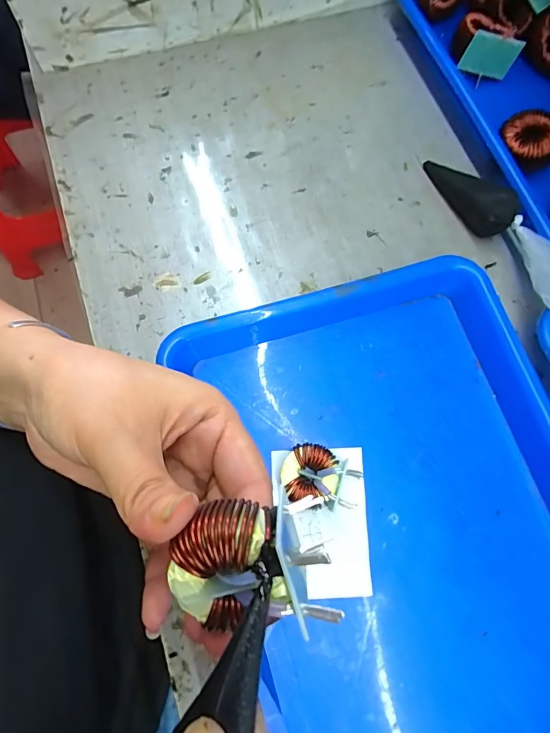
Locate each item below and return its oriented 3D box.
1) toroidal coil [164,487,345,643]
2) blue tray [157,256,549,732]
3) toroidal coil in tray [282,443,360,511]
[{"bbox_3d":[-0.008,0.059,0.118,0.045,0.024,0.037,-4,74,-3],"label":"toroidal coil"},{"bbox_3d":[0.099,0.097,0.263,0.250,0.029,0.325,-17,75,-6],"label":"blue tray"},{"bbox_3d":[0.029,0.074,0.266,0.047,0.028,0.038,21,74,5],"label":"toroidal coil in tray"}]

